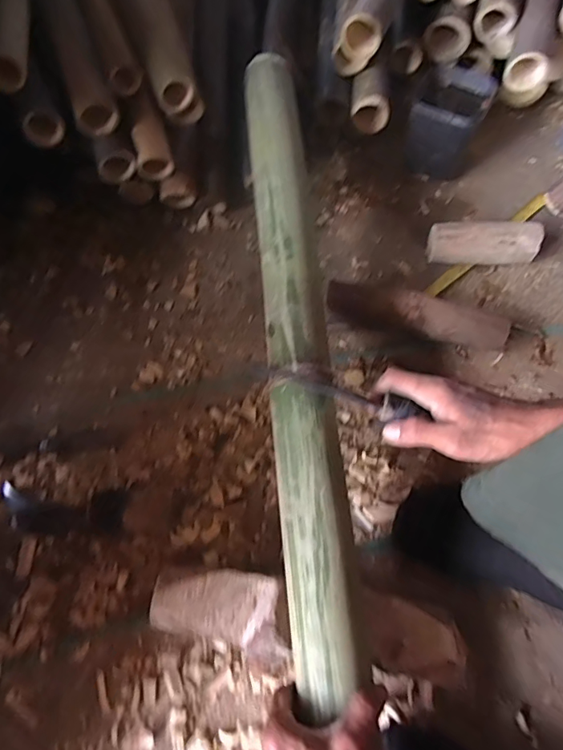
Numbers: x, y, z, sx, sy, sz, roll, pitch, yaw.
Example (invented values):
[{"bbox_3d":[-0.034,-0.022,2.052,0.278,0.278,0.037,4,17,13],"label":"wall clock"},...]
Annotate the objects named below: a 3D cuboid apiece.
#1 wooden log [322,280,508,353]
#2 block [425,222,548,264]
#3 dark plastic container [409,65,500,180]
[{"bbox_3d":[0.188,-0.084,0.677,0.251,0.062,0.051,14,67,9],"label":"wooden log"},{"bbox_3d":[0.304,-0.197,0.726,0.155,0.061,0.055,3,66,3],"label":"block"},{"bbox_3d":[0.266,-0.404,0.784,0.106,0.131,0.119,27,69,14],"label":"dark plastic container"}]

